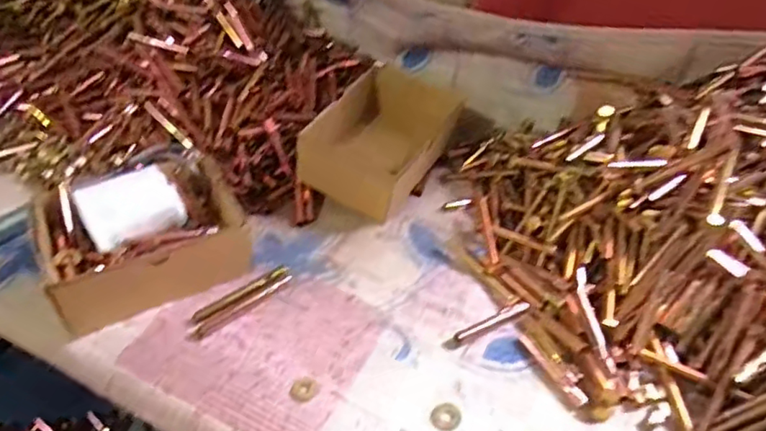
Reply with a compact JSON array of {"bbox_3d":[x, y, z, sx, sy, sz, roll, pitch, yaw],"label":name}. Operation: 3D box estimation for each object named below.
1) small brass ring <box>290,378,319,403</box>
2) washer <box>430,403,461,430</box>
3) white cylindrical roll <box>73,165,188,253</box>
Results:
[{"bbox_3d":[-0.069,0.153,0.496,0.022,0.004,0.025,13,40,14],"label":"small brass ring"},{"bbox_3d":[0.055,0.173,0.487,0.025,0.004,0.027,1,38,-1],"label":"washer"},{"bbox_3d":[-0.253,-0.003,0.570,0.091,0.056,0.067,-29,47,-33],"label":"white cylindrical roll"}]

